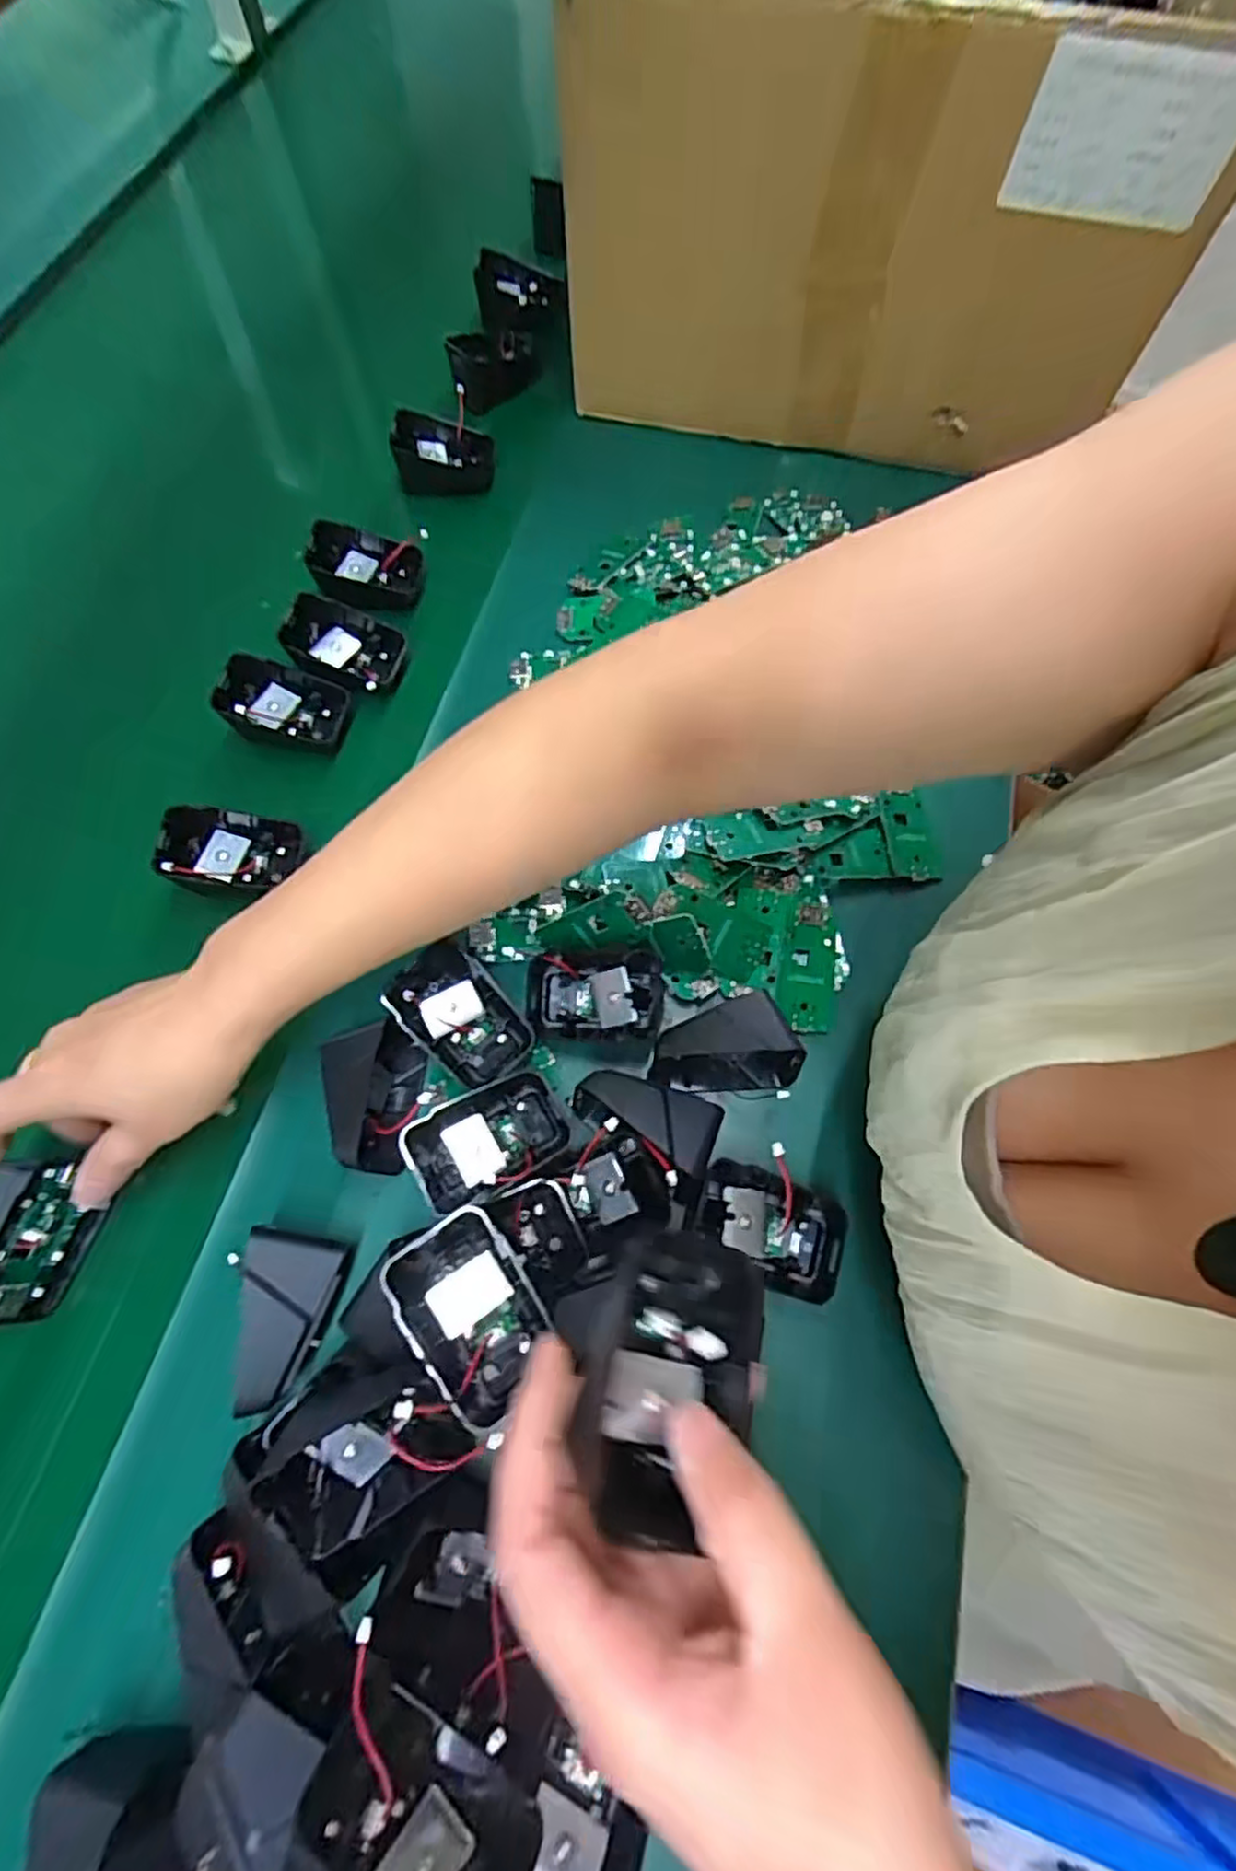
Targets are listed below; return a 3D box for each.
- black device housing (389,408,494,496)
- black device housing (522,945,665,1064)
[{"bbox_3d":[-0.124,-0.343,0.511,0.068,0.034,0.045,-4,69,-1],"label":"black device housing"},{"bbox_3d":[-0.012,0.034,0.362,0.071,0.039,0.049,7,69,3],"label":"black device housing"}]

